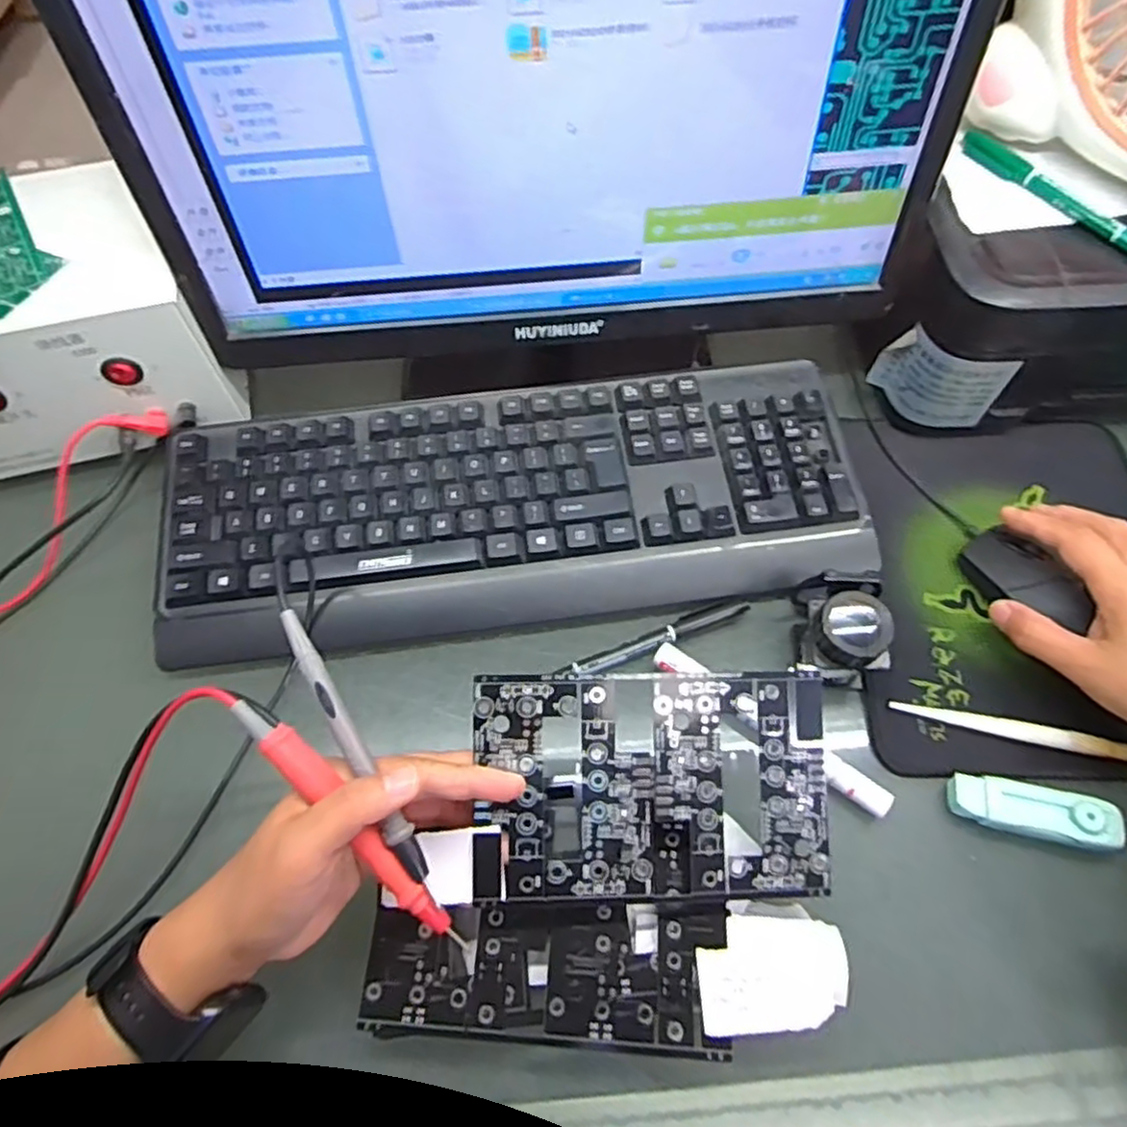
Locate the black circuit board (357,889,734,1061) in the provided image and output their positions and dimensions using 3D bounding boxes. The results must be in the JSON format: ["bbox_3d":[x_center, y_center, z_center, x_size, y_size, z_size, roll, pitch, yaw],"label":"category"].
[{"bbox_3d":[-0.008,0.186,0.326,0.163,0.008,0.058,3,61,2],"label":"black circuit board"}]

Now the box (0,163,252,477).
[{"bbox_3d":[-0.334,-0.169,0.456,0.203,0.093,0.169,-12,62,-6],"label":"box"}]

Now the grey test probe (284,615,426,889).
[{"bbox_3d":[-0.092,0.077,0.305,0.010,0.008,0.128,-28,82,-14],"label":"grey test probe"}]

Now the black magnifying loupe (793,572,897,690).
[{"bbox_3d":[0.155,0.037,0.399,0.045,0.060,0.056,11,62,7],"label":"black magnifying loupe"}]

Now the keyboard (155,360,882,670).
[{"bbox_3d":[-0.030,-0.039,0.449,0.426,0.036,0.156,-5,61,-2],"label":"keyboard"}]

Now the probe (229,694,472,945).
[{"bbox_3d":[-0.089,0.111,0.298,0.012,0.009,0.139,-42,91,-20],"label":"probe"}]

